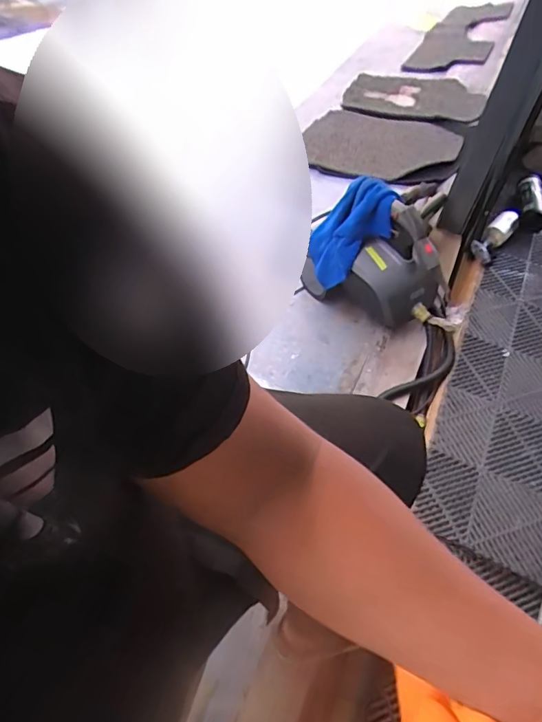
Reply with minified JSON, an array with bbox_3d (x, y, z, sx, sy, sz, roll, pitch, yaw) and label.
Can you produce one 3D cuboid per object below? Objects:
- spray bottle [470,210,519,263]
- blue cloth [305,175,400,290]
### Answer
[{"bbox_3d":[0.691,-0.384,1.486,0.079,0.051,0.189,44,82,-7],"label":"spray bottle"},{"bbox_3d":[0.191,-0.323,1.233,0.155,0.301,0.076,51,41,7],"label":"blue cloth"}]

